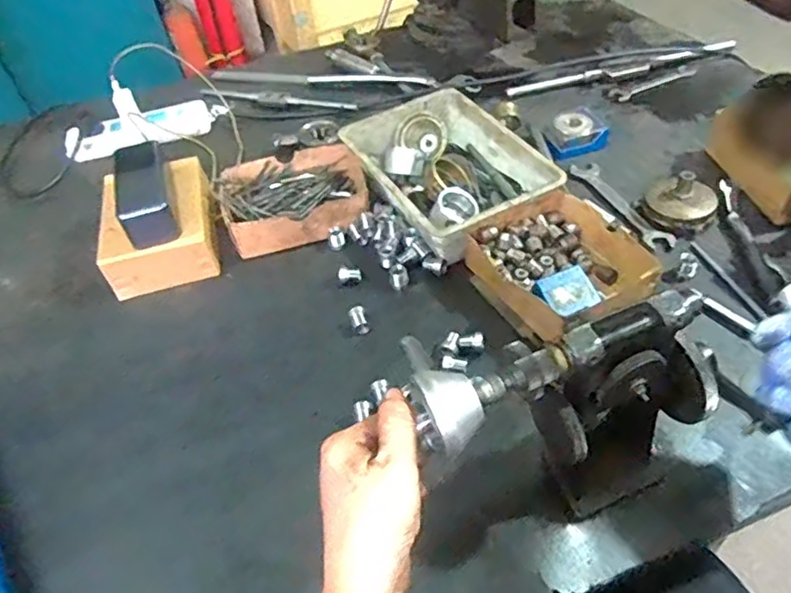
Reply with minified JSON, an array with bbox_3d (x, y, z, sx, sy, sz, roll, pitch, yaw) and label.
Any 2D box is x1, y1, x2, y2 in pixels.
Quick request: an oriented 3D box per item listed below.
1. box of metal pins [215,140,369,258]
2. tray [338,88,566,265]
[{"bbox_3d":[-0.123,-0.124,0.742,0.178,0.043,0.139,-14,47,-6],"label":"box of metal pins"},{"bbox_3d":[0.061,-0.147,0.735,0.173,0.075,0.251,-26,49,-17],"label":"tray"}]

